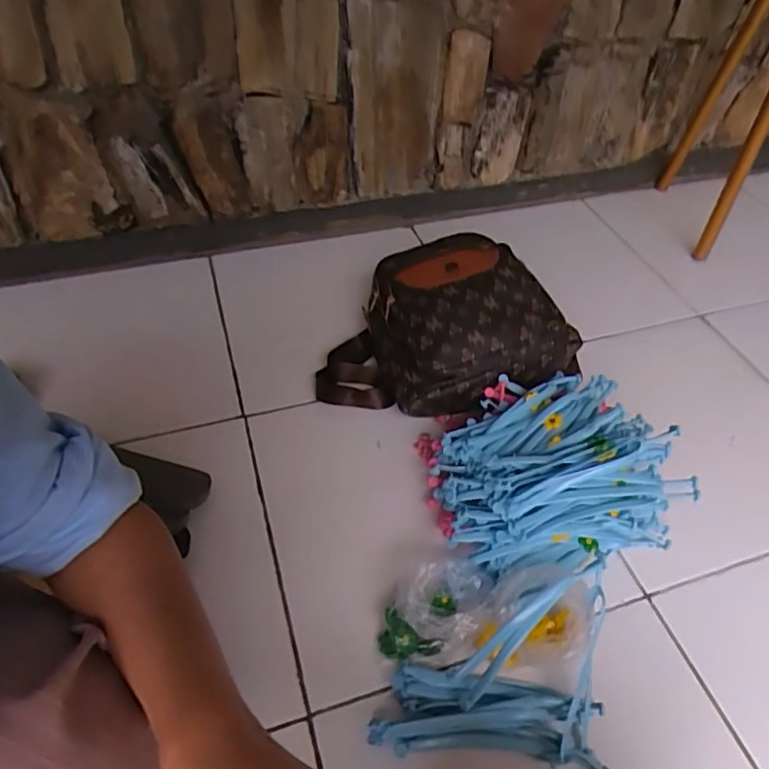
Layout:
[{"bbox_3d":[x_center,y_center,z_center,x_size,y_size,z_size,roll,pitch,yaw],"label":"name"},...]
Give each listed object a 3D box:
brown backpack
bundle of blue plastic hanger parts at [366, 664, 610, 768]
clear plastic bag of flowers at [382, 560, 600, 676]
[{"bbox_3d":[0.079,-0.088,0.833,0.351,0.146,0.252,-4,48,-7],"label":"brown backpack"},{"bbox_3d":[0.102,0.325,0.562,0.219,0.025,0.072,7,48,3],"label":"bundle of blue plastic hanger parts"},{"bbox_3d":[0.105,0.240,0.607,0.207,0.070,0.098,7,48,3],"label":"clear plastic bag of flowers"}]

